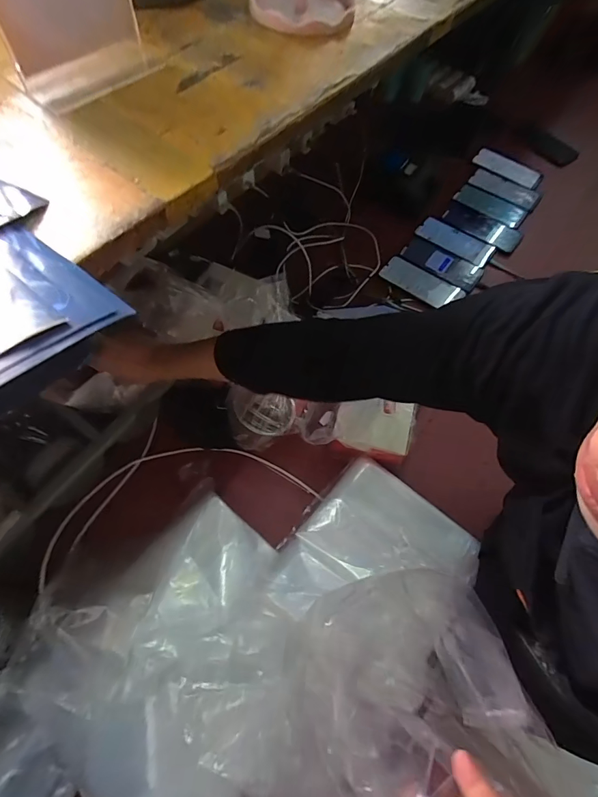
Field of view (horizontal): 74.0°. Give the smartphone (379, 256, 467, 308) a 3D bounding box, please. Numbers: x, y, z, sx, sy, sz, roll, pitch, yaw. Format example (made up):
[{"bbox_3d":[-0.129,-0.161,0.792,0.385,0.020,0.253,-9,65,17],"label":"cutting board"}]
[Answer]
[{"bbox_3d":[0.240,-0.227,0.773,0.156,0.009,0.071,31,66,13],"label":"smartphone"}]

